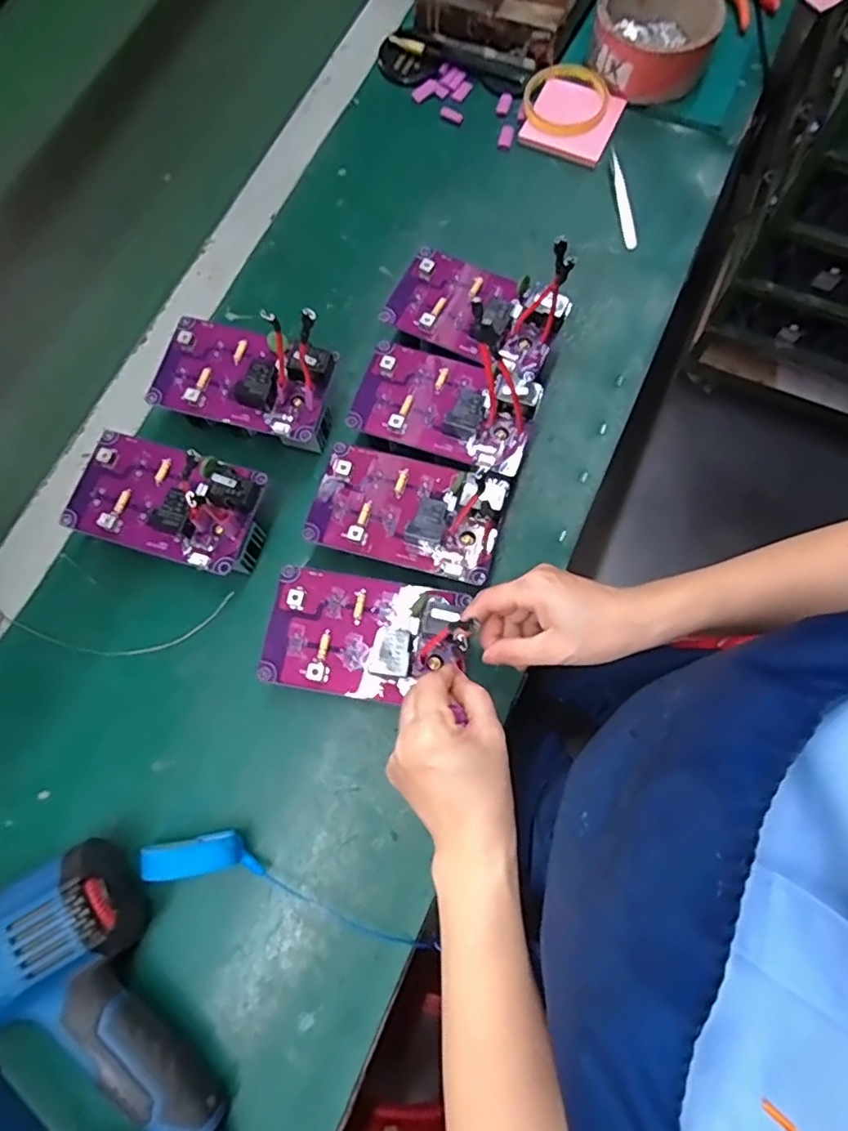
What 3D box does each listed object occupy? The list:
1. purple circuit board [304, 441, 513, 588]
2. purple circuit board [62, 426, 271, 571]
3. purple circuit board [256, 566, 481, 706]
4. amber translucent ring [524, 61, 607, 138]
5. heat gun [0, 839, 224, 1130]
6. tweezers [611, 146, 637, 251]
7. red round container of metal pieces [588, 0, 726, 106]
[{"bbox_3d":[-0.013,-0.044,0.445,0.139,0.022,0.084,17,75,6],"label":"purple circuit board"},{"bbox_3d":[-0.198,-0.045,0.475,0.141,0.073,0.087,17,75,6],"label":"purple circuit board"},{"bbox_3d":[-0.041,0.049,0.415,0.139,0.019,0.081,9,75,4],"label":"purple circuit board"},{"bbox_3d":[0.147,-0.483,0.624,0.085,0.017,0.084,0,74,2],"label":"amber translucent ring"},{"bbox_3d":[-0.281,0.328,0.363,0.264,0.090,0.196,-33,76,-7],"label":"heat gun"},{"bbox_3d":[0.194,-0.361,0.588,0.011,0.007,0.111,-6,74,0],"label":"tweezers"},{"bbox_3d":[0.235,-0.544,0.616,0.116,0.055,0.120,0,74,2],"label":"red round container of metal pieces"}]

